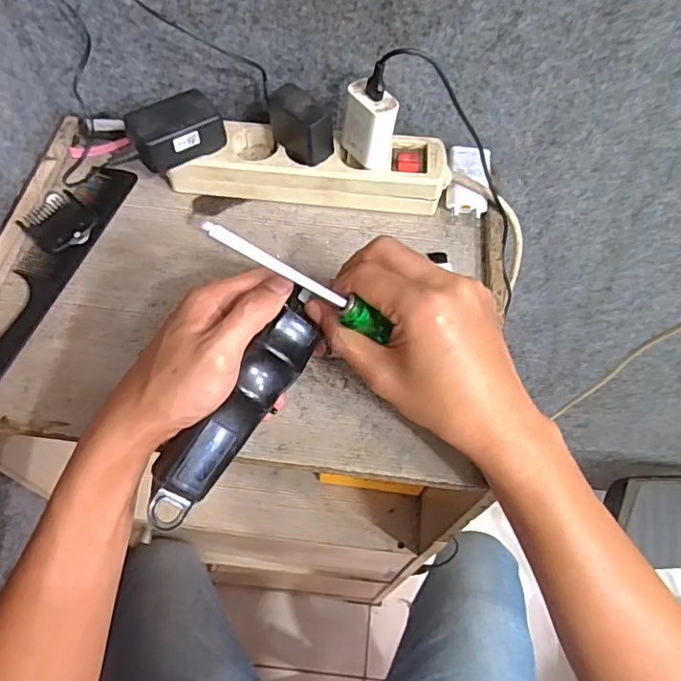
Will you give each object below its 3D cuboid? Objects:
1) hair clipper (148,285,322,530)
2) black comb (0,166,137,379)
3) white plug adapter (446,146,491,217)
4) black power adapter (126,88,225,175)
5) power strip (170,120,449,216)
[{"bbox_3d":[-0.065,0.045,0.345,0.032,0.030,0.155,35,83,15],"label":"hair clipper"},{"bbox_3d":[-0.230,-0.061,0.434,0.044,0.009,0.215,17,61,6],"label":"black comb"},{"bbox_3d":[0.115,-0.143,0.491,0.037,0.028,0.067,7,61,1],"label":"white plug adapter"},{"bbox_3d":[-0.132,-0.167,0.442,0.069,0.033,0.041,-31,67,-19],"label":"black power adapter"},{"bbox_3d":[-0.025,-0.150,0.479,0.228,0.044,0.057,5,61,0],"label":"power strip"}]

